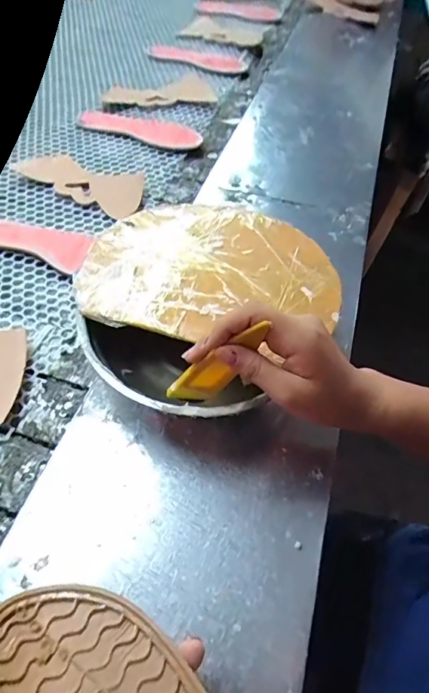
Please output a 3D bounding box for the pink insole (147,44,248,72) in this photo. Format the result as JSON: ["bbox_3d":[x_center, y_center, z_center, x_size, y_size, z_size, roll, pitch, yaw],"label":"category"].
[{"bbox_3d":[-0.031,-0.619,0.952,0.204,0.010,0.090,19,53,7],"label":"pink insole"}]

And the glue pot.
[{"bbox_3d":[-0.016,-0.037,0.442,0.225,0.082,0.240,1,53,-2],"label":"glue pot"}]

